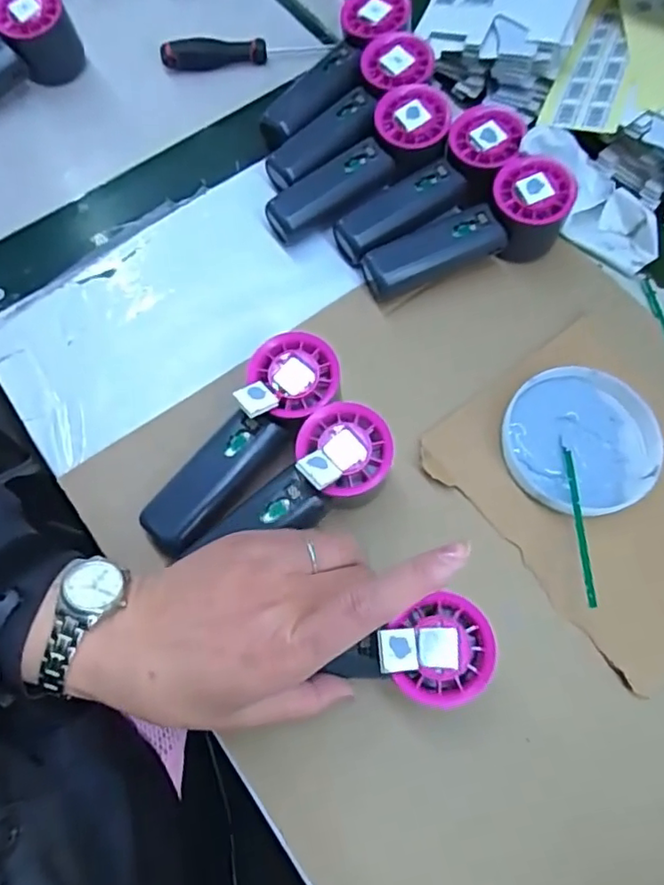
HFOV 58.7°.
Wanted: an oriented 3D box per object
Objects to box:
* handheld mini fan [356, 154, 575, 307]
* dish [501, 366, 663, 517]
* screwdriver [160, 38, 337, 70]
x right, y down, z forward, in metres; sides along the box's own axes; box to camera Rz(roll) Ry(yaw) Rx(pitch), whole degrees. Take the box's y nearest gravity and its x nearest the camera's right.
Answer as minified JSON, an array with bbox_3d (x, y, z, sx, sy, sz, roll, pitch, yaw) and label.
[{"bbox_3d":[0.099,-0.149,0.431,0.149,0.049,0.051,-26,72,-7],"label":"handheld mini fan"},{"bbox_3d":[0.165,-0.001,0.395,0.096,0.016,0.097,0,71,1],"label":"dish"},{"bbox_3d":[-0.076,-0.350,0.526,0.151,0.020,0.015,-7,71,-1],"label":"screwdriver"}]

